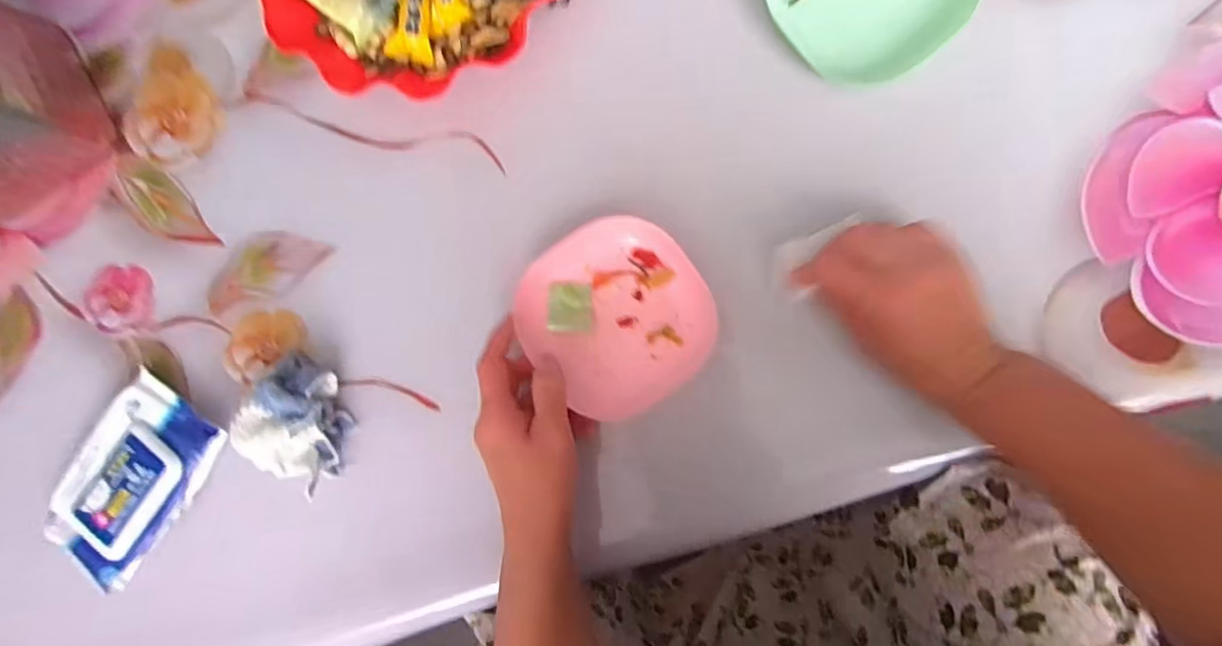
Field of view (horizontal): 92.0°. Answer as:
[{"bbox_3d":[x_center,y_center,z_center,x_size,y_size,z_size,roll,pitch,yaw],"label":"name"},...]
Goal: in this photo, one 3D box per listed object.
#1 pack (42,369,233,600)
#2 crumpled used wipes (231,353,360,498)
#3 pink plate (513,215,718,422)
[{"bbox_3d":[-0.369,0.122,0.456,0.090,0.032,0.149,39,94,4],"label":"pack"},{"bbox_3d":[-0.229,0.072,0.430,0.070,0.048,0.080,19,92,5],"label":"crumpled used wipes"},{"bbox_3d":[0.005,-0.006,0.415,0.120,0.028,0.129,0,90,6],"label":"pink plate"}]

